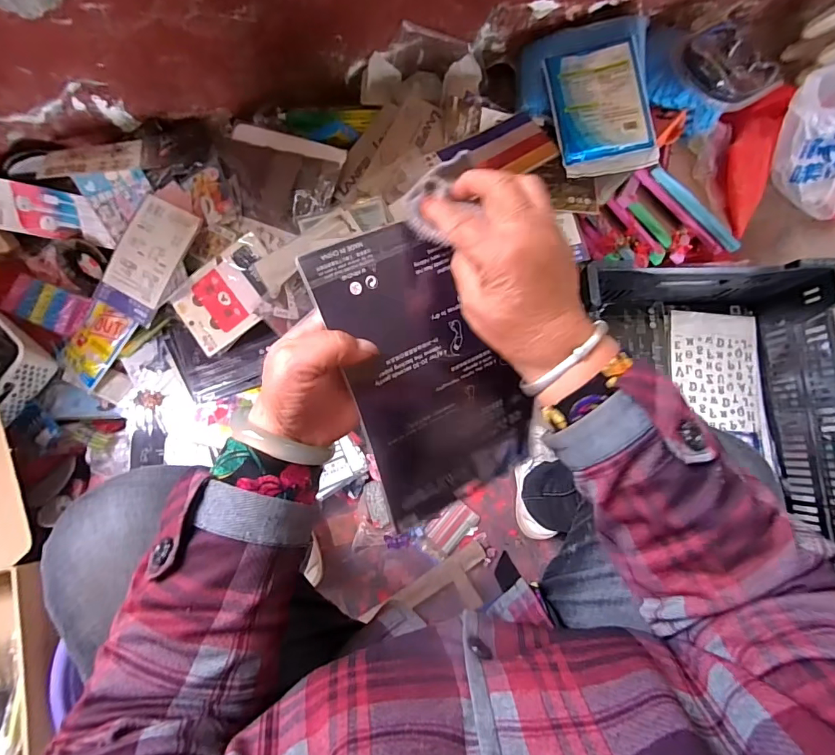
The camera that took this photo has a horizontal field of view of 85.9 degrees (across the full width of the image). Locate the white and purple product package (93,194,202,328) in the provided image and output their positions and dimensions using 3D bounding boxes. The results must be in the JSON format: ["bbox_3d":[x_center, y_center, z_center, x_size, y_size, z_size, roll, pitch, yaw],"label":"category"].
[{"bbox_3d":[-0.437,-0.192,0.730,0.117,0.013,0.193,27,90,13],"label":"white and purple product package"}]

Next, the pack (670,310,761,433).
[{"bbox_3d":[0.537,-0.012,0.807,0.160,0.014,0.211,2,81,-2],"label":"pack"}]

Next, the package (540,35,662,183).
[{"bbox_3d":[0.298,-0.441,0.734,0.147,0.024,0.223,-9,84,4],"label":"package"}]

